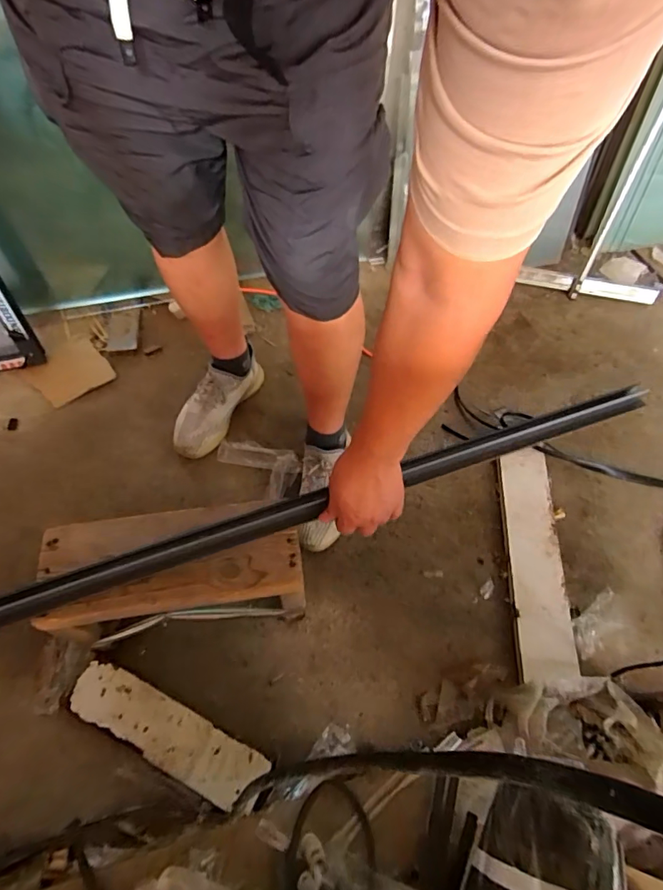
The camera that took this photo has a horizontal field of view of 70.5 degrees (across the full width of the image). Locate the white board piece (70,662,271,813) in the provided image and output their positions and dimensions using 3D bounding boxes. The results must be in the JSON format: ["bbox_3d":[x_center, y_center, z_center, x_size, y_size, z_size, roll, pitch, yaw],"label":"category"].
[{"bbox_3d":[-0.272,0.471,0.770,0.333,0.029,0.084,25,62,11],"label":"white board piece"}]

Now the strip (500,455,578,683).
[{"bbox_3d":[0.407,0.215,0.944,0.103,0.030,0.470,0,56,9],"label":"strip"}]

